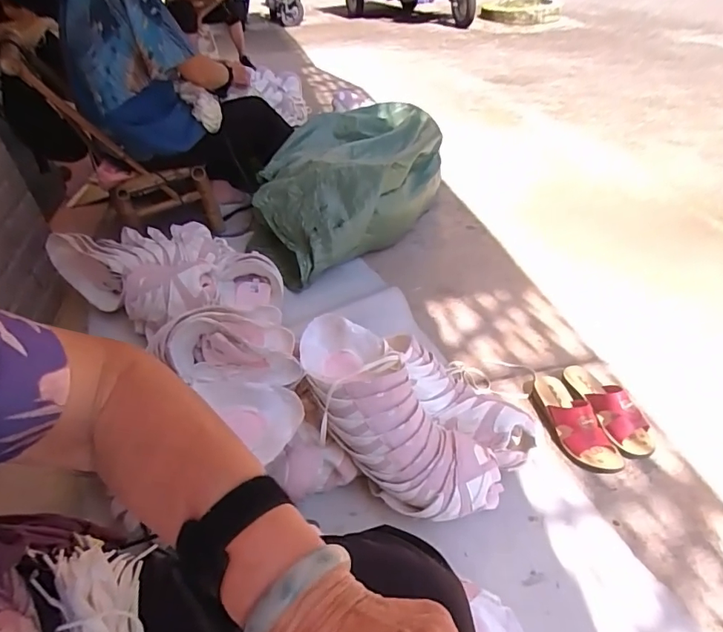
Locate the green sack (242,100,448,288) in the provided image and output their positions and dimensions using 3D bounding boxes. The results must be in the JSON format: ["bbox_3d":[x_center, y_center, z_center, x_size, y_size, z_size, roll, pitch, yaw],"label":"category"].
[{"bbox_3d":[-0.048,-0.395,1.477,0.506,0.305,0.703,9,42,16],"label":"green sack"}]

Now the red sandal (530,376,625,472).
[{"bbox_3d":[0.413,0.195,0.936,0.088,0.091,0.232,-11,41,-11],"label":"red sandal"}]

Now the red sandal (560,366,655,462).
[{"bbox_3d":[0.492,0.181,0.961,0.074,0.078,0.223,-14,42,-15],"label":"red sandal"}]

